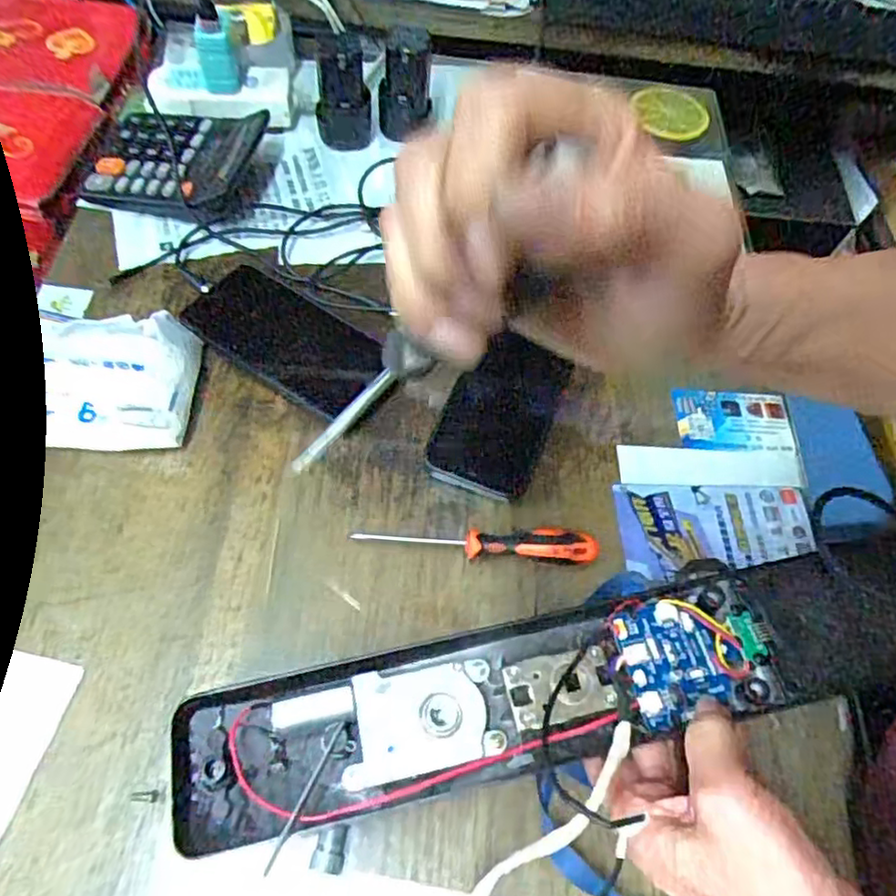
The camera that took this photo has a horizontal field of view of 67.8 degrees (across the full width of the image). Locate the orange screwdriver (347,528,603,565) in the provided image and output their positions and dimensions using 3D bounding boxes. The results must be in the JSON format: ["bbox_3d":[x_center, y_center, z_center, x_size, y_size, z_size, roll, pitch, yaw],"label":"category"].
[{"bbox_3d":[0.017,0.062,0.426,0.151,0.026,0.020,4,60,-1],"label":"orange screwdriver"}]

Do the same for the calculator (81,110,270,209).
[{"bbox_3d":[-0.243,-0.253,0.581,0.136,0.024,0.115,9,60,2],"label":"calculator"}]

